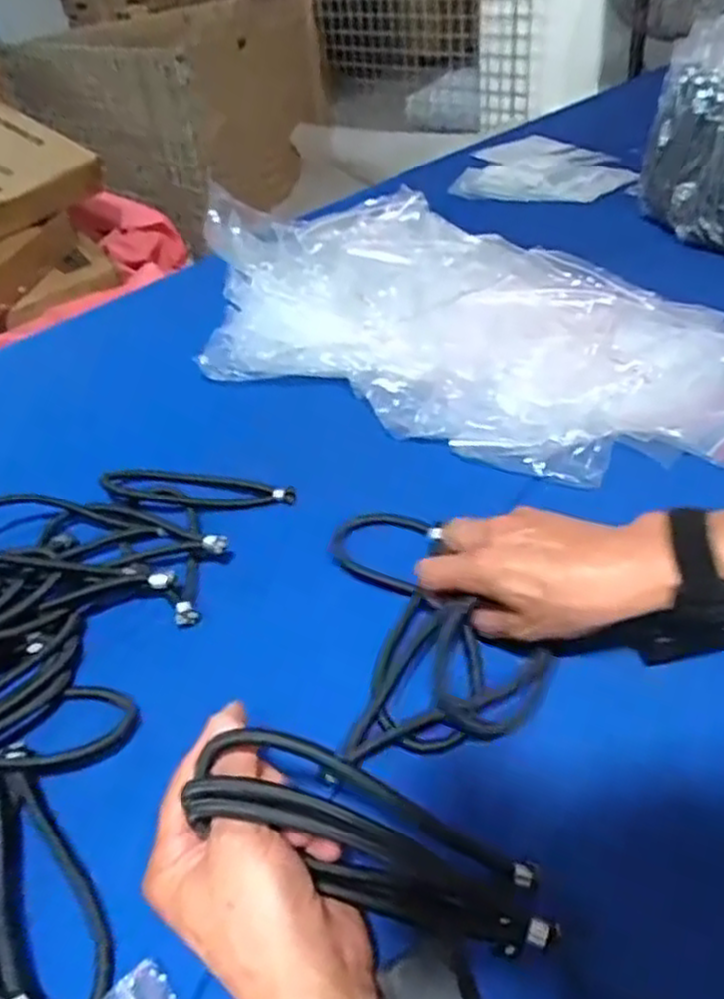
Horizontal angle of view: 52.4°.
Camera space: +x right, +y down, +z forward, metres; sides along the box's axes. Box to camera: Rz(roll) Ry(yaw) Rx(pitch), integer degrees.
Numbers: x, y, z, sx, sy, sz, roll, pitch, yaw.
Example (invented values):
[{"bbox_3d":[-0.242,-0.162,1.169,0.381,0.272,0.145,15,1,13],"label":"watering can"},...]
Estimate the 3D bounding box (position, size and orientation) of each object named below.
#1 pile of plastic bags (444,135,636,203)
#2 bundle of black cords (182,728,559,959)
[{"bbox_3d":[0.308,-0.568,1.247,0.265,0.015,0.332,5,40,14],"label":"pile of plastic bags"},{"bbox_3d":[0.006,0.155,0.336,0.163,0.057,0.043,34,41,-12],"label":"bundle of black cords"}]

